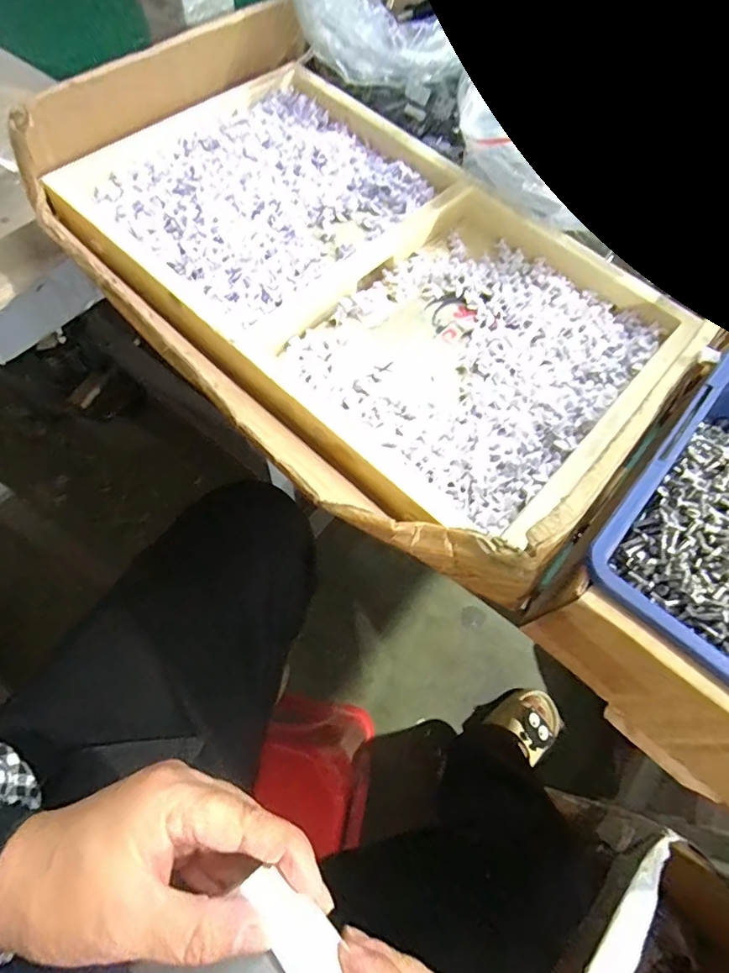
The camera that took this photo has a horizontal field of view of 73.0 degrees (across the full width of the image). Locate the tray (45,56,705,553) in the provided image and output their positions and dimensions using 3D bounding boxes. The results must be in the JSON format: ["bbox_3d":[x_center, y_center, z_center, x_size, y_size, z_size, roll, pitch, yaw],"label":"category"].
[{"bbox_3d":[0.003,-0.128,0.269,0.326,0.053,0.201,41,69,14],"label":"tray"}]

